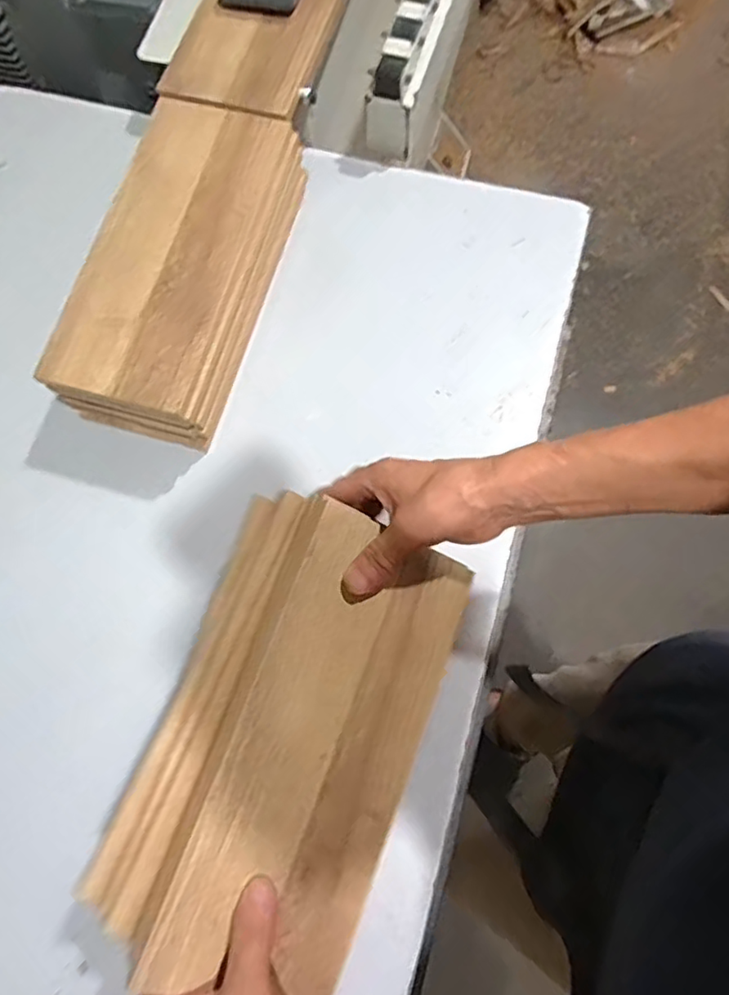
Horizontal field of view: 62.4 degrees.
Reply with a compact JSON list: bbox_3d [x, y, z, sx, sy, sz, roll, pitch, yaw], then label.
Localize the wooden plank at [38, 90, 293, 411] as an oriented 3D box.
[{"bbox_3d":[-0.172,-0.220,0.527,0.134,0.019,0.298,14,76,6],"label":"wooden plank"}]

